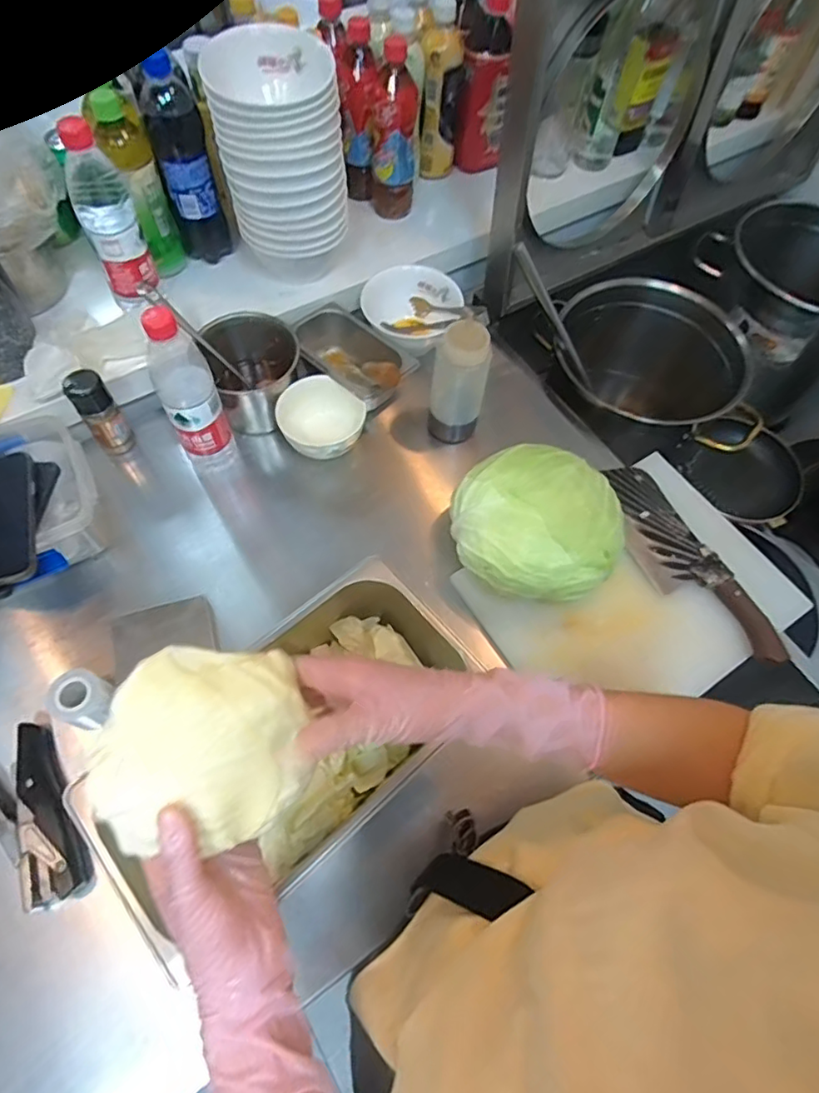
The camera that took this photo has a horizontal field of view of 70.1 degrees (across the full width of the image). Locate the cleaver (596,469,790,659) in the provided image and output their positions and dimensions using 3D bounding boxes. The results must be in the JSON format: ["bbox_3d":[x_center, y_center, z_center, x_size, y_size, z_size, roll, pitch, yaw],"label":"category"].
[{"bbox_3d":[0.321,0.017,0.695,0.092,0.021,0.284,-23,66,-14],"label":"cleaver"}]

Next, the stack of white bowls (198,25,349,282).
[{"bbox_3d":[-0.162,-0.481,0.757,0.146,0.240,0.137,-14,64,-10],"label":"stack of white bowls"}]

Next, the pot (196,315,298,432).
[{"bbox_3d":[-0.207,-0.234,0.789,0.111,0.106,0.112,1,63,-2],"label":"pot"}]

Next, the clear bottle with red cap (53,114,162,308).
[{"bbox_3d":[-0.357,-0.387,0.698,0.064,0.188,0.071,-23,66,-14],"label":"clear bottle with red cap"}]

